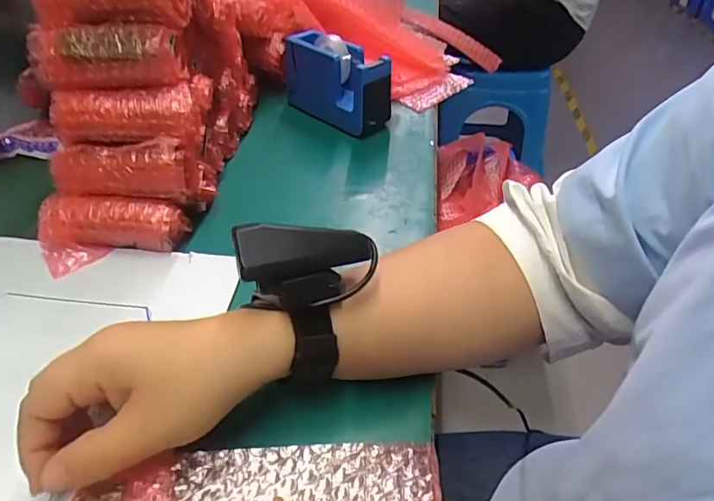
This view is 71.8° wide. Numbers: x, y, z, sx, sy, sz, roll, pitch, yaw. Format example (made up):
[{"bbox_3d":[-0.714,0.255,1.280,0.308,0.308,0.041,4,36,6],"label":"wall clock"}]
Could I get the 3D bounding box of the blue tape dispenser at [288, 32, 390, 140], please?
[{"bbox_3d":[-0.027,-0.191,0.560,0.143,0.084,0.049,31,49,29],"label":"blue tape dispenser"}]

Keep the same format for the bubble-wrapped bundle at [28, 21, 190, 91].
[{"bbox_3d":[-0.189,-0.147,0.372,0.105,0.041,0.029,0,41,-2],"label":"bubble-wrapped bundle"}]

